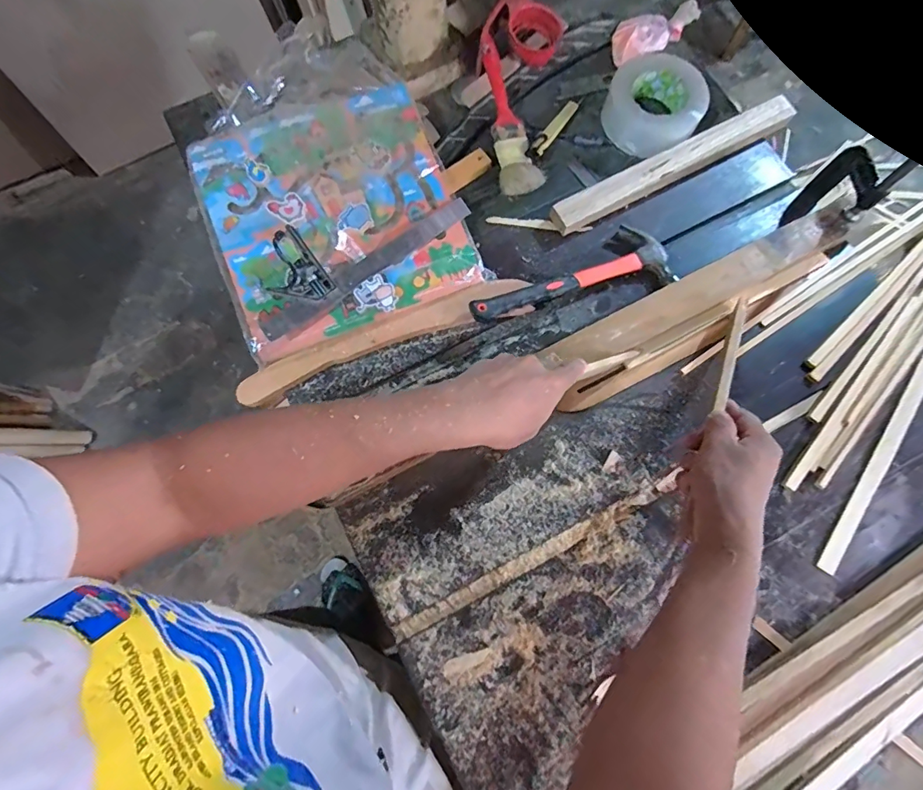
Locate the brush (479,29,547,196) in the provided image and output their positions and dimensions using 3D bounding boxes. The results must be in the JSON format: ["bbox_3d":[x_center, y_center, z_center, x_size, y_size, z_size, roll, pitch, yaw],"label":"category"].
[{"bbox_3d":[0.062,-0.380,0.620,0.054,0.027,0.214,-14,91,-4],"label":"brush"}]

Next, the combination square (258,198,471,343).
[{"bbox_3d":[-0.132,-0.188,0.572,0.299,0.030,0.100,-33,79,-8],"label":"combination square"}]

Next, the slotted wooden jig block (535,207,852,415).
[{"bbox_3d":[0.299,-0.110,0.579,0.414,0.049,0.090,-29,78,-5],"label":"slotted wooden jig block"}]

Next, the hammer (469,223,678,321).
[{"bbox_3d":[0.137,-0.159,0.591,0.264,0.037,0.090,-12,77,-3],"label":"hammer"}]

